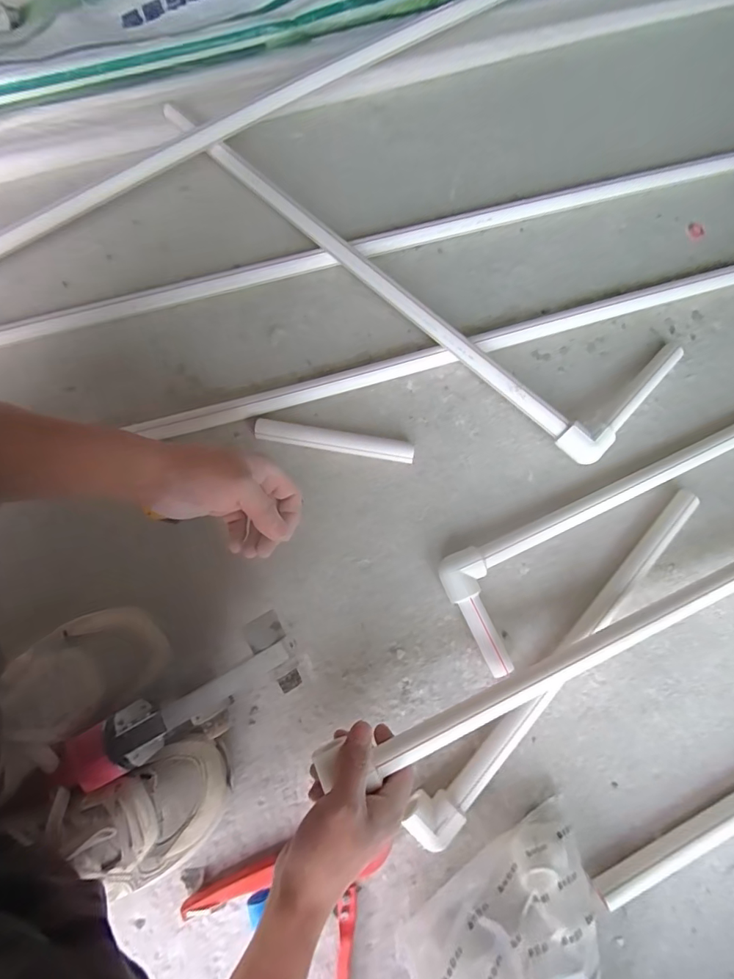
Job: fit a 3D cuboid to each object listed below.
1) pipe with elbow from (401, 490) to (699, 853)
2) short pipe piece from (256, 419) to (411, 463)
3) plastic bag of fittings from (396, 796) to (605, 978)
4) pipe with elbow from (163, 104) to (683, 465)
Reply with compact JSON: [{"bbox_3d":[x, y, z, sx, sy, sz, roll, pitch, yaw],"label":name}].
[{"bbox_3d":[0.221,0.182,0.487,0.474,0.045,0.048,-44,81,-10],"label":"pipe with elbow"},{"bbox_3d":[-0.040,-0.058,0.554,0.193,0.028,0.022,10,77,2],"label":"short pipe piece"},{"bbox_3d":[0.128,0.410,0.400,0.195,0.107,0.142,-21,78,-5],"label":"plastic bag of fittings"},{"bbox_3d":[0.045,-0.341,0.607,0.766,0.062,0.219,41,79,8],"label":"pipe with elbow"}]

